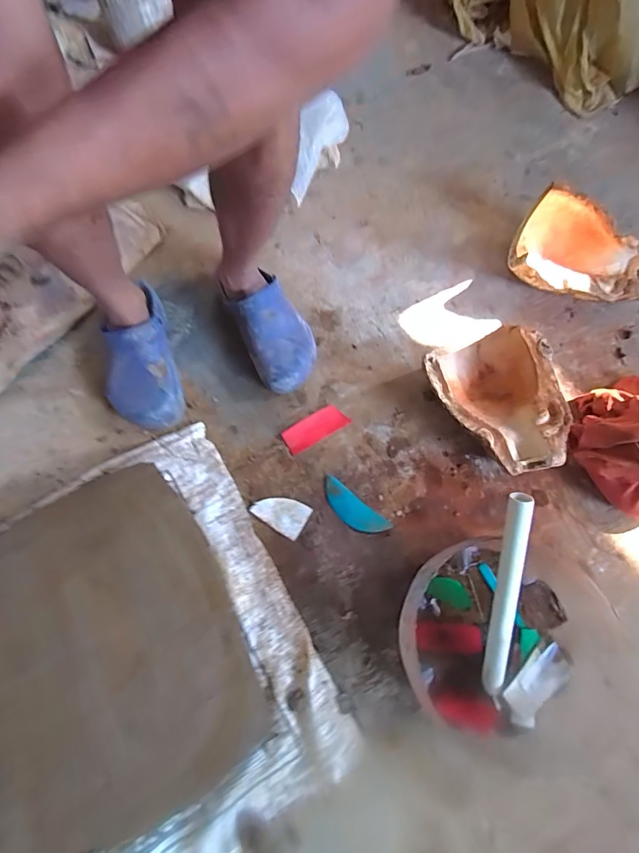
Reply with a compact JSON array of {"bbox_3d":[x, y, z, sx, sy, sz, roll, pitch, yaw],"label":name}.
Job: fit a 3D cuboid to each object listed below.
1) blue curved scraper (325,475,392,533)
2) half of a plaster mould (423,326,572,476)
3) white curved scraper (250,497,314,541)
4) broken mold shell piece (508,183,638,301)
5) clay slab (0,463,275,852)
[{"bbox_3d":[0.049,0.126,0.659,0.117,0.010,0.040,38,74,13],"label":"blue curved scraper"},{"bbox_3d":[0.272,-0.034,0.675,0.181,0.091,0.223,-17,70,-6],"label":"half of a plaster mould"},{"bbox_3d":[-0.060,0.130,0.661,0.083,0.004,0.051,28,72,10],"label":"white curved scraper"},{"bbox_3d":[0.467,-0.302,0.774,0.233,0.095,0.178,14,70,6],"label":"broken mold shell piece"},{"bbox_3d":[-0.296,0.289,0.557,0.354,0.088,0.404,-30,72,-10],"label":"clay slab"}]

